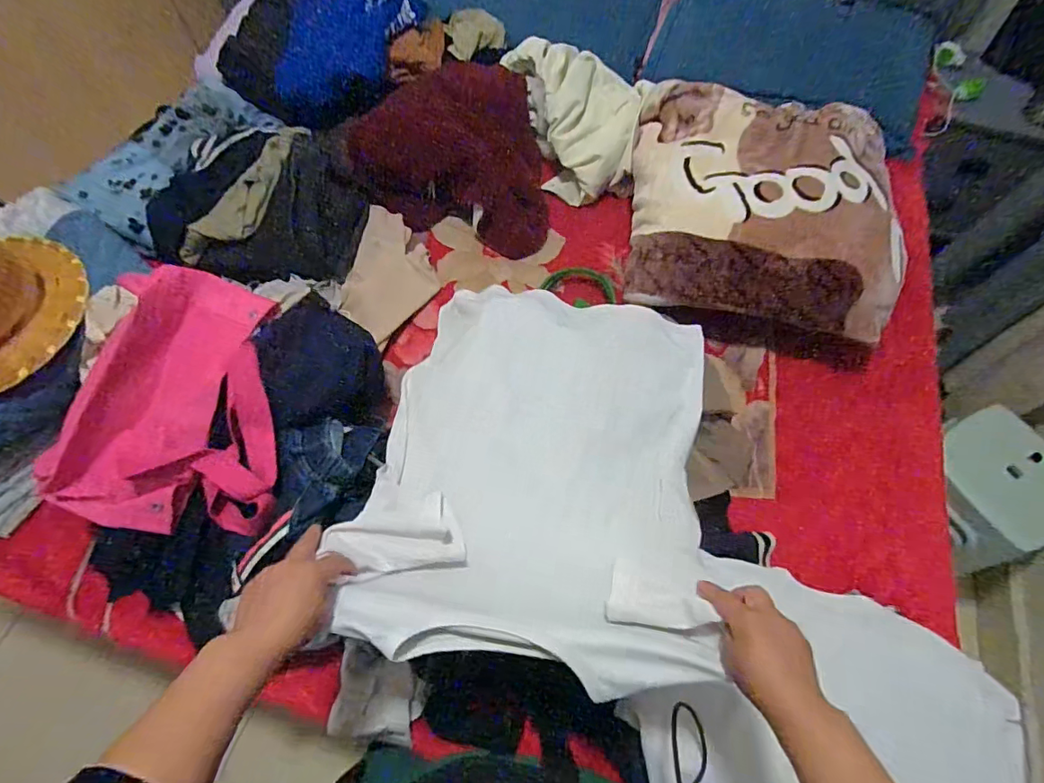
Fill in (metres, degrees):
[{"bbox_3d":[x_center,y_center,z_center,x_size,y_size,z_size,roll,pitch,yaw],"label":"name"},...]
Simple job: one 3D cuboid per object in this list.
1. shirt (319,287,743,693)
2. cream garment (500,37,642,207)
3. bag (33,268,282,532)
[{"bbox_3d":[0.033,0.066,0.632,0.402,0.143,0.518,11,63,3],"label":"shirt"},{"bbox_3d":[0.131,-0.639,1.157,0.249,0.131,0.406,-11,64,-8],"label":"cream garment"},{"bbox_3d":[-0.446,0.003,0.682,0.297,0.113,0.344,7,63,1],"label":"bag"}]

